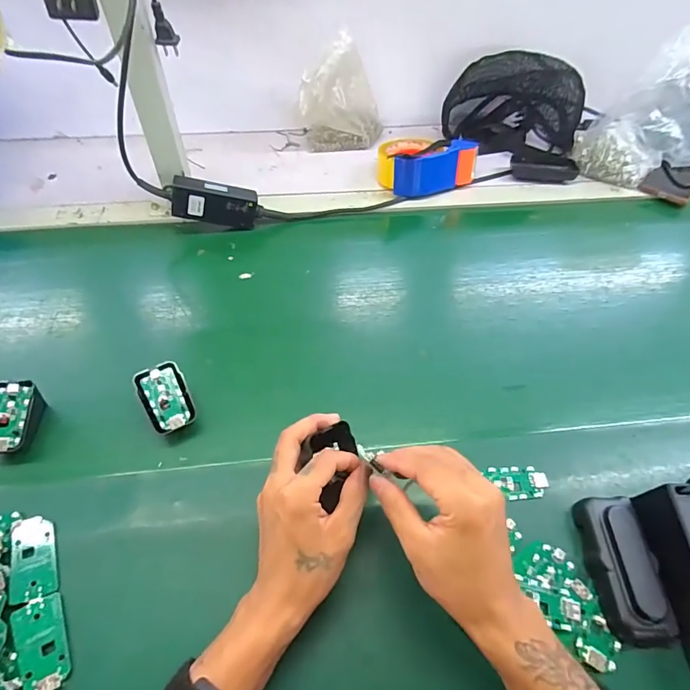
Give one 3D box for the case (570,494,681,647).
[{"bbox_3d":[0.231,0.182,0.363,0.050,0.034,0.109,-1,51,-3],"label":"case"}]

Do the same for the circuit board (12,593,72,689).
[{"bbox_3d":[-0.222,0.221,0.325,0.030,0.006,0.062,-18,56,-29],"label":"circuit board"}]

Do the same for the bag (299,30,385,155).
[{"bbox_3d":[-0.004,-0.422,0.764,0.144,0.163,0.082,3,51,0],"label":"bag"}]

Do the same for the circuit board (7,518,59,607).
[{"bbox_3d":[-0.253,0.172,0.357,0.031,0.004,0.064,-7,53,-26],"label":"circuit board"}]

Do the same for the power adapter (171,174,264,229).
[{"bbox_3d":[-0.183,-0.202,0.630,0.120,0.052,0.030,4,48,-24],"label":"power adapter"}]

